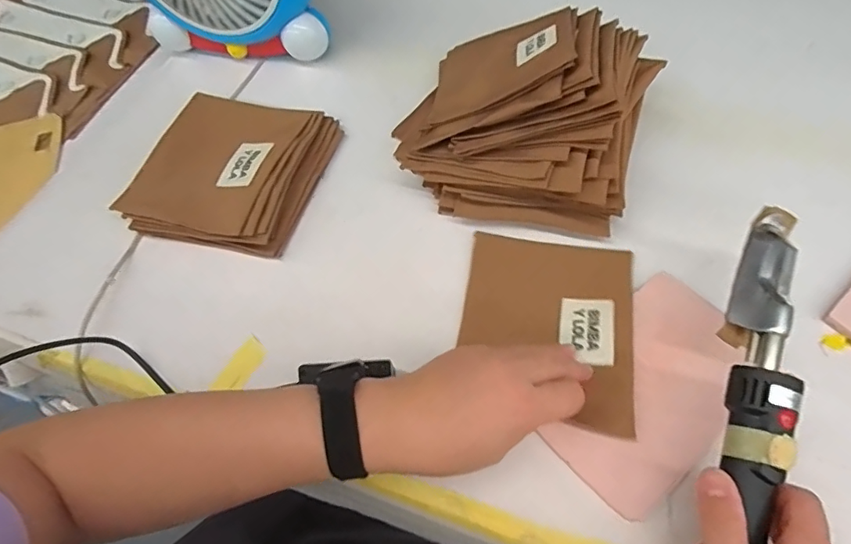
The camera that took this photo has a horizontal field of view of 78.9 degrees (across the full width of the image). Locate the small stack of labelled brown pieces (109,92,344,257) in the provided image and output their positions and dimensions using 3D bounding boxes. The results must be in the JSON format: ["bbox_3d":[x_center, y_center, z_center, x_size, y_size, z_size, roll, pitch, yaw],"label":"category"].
[{"bbox_3d":[-0.192,-0.103,0.520,0.167,0.027,0.179,12,60,11],"label":"small stack of labelled brown pieces"}]

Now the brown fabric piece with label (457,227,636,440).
[{"bbox_3d":[0.098,0.039,0.420,0.135,0.006,0.163,6,53,12],"label":"brown fabric piece with label"}]

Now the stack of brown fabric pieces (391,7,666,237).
[{"bbox_3d":[0.088,-0.168,0.495,0.230,0.109,0.238,11,60,11],"label":"stack of brown fabric pieces"}]

